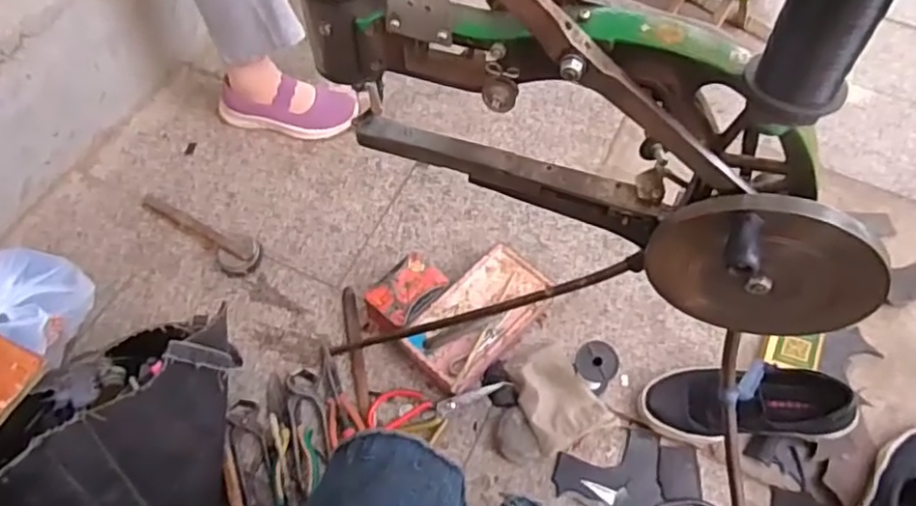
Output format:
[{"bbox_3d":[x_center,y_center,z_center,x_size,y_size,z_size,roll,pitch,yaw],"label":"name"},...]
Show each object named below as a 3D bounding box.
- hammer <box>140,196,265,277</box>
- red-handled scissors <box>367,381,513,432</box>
[{"bbox_3d":[-0.464,-0.045,1.164,0.287,0.026,0.072,29,60,19],"label":"hammer"},{"bbox_3d":[-0.029,0.223,0.957,0.204,0.016,0.068,-3,55,-1],"label":"red-handled scissors"}]

